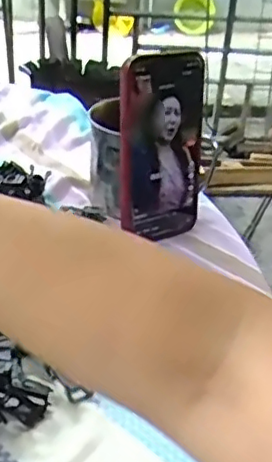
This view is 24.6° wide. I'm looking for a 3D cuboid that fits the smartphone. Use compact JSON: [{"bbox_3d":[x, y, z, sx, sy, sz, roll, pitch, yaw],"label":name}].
[{"bbox_3d":[0.023,-0.069,0.521,0.076,0.157,0.013,-10,27,-25],"label":"smartphone"}]

